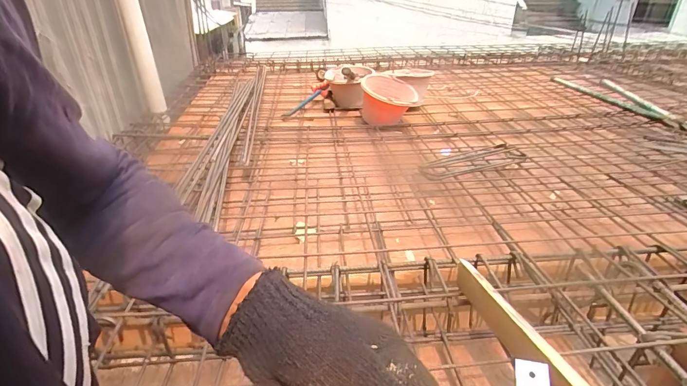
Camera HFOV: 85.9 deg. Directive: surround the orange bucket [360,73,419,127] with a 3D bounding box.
[{"bbox_3d":[0.199,-0.418,1.673,0.230,0.178,0.246,0,27,0],"label":"orange bucket"}]

